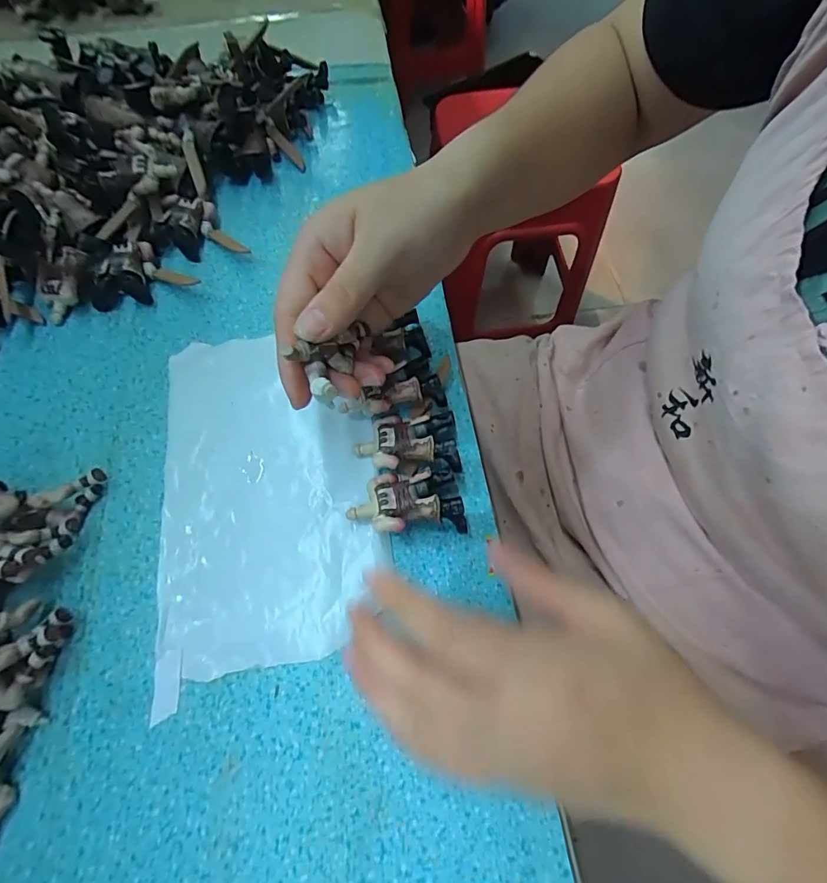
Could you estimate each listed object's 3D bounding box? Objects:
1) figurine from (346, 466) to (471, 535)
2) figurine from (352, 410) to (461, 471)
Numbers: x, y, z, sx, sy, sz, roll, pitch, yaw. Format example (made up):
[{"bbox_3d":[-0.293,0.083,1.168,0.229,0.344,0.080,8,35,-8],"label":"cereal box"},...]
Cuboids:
[{"bbox_3d":[-0.004,0.034,0.238,0.059,0.024,0.034,-3,65,-2],"label":"figurine"},{"bbox_3d":[-0.005,0.001,0.253,0.057,0.024,0.034,-1,64,-1],"label":"figurine"}]

